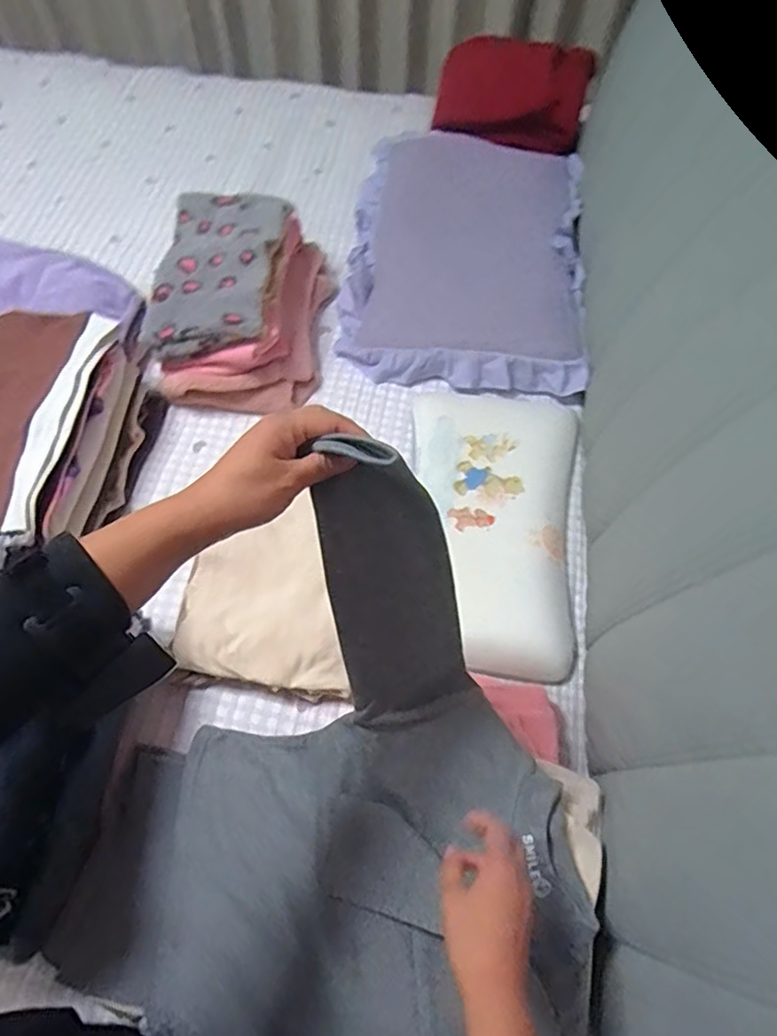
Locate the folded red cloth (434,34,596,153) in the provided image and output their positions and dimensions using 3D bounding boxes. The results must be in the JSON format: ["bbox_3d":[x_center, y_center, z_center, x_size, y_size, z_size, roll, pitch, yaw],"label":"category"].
[{"bbox_3d":[0.292,-1.039,1.421,0.366,0.122,0.339,8,61,6],"label":"folded red cloth"}]

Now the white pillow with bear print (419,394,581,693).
[{"bbox_3d":[0.173,-0.005,0.921,0.278,0.054,0.502,2,61,-1],"label":"white pillow with bear print"}]

